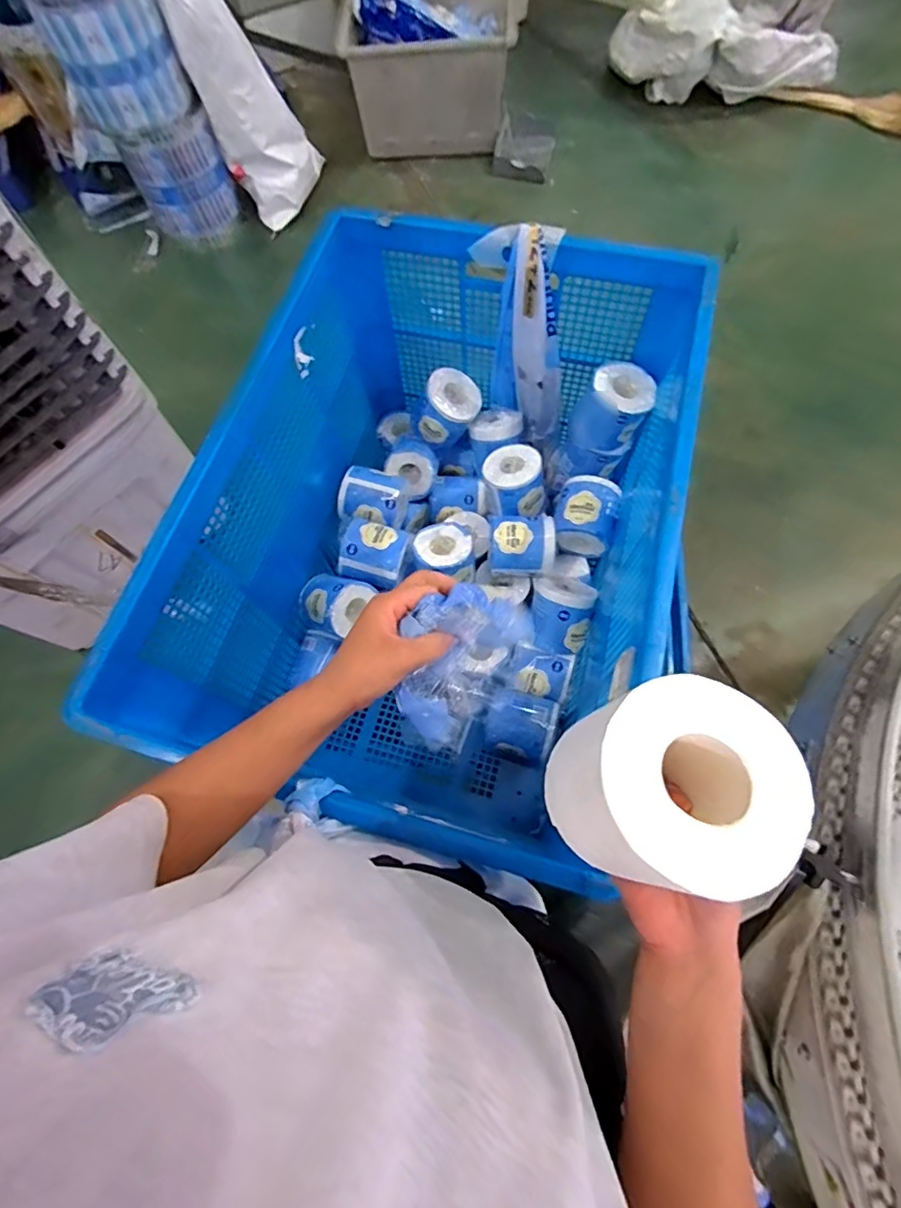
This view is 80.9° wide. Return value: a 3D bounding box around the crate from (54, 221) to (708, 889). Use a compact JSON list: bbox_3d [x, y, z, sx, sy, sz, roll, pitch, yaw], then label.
[{"bbox_3d":[0.016,-0.089,0.851,0.570,0.509,0.763,15,70,8],"label":"crate"}]

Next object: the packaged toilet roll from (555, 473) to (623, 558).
[{"bbox_3d":[0.239,-0.158,0.944,0.106,0.106,0.124,18,70,9],"label":"packaged toilet roll"}]

